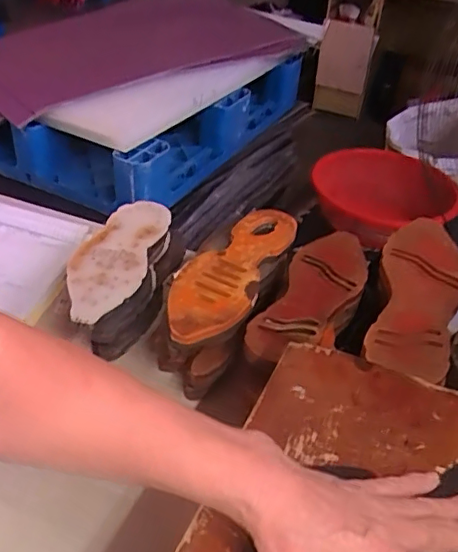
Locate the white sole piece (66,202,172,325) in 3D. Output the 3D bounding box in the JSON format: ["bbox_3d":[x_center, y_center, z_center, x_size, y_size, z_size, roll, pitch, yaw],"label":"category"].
[{"bbox_3d":[-0.159,-0.031,0.791,0.097,0.025,0.262,8,39,6],"label":"white sole piece"}]

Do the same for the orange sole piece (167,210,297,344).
[{"bbox_3d":[0.002,-0.013,0.736,0.098,0.015,0.294,17,40,16],"label":"orange sole piece"}]

